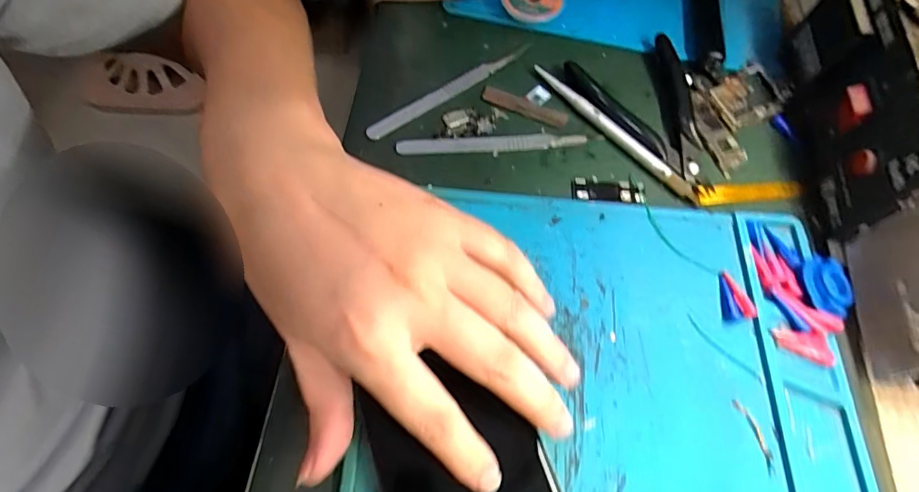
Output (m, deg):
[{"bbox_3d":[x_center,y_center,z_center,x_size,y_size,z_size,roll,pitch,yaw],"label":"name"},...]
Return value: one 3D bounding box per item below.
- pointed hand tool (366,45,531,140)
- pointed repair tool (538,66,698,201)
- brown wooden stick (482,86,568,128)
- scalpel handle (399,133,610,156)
[{"bbox_3d":[-0.004,-0.100,0.323,0.125,0.009,0.011,-35,70,-19],"label":"pointed hand tool"},{"bbox_3d":[0.097,-0.074,0.319,0.013,0.007,0.126,-36,70,-19],"label":"pointed repair tool"},{"bbox_3d":[0.042,-0.089,0.326,0.056,0.006,0.011,21,64,7],"label":"brown wooden stick"},{"bbox_3d":[0.025,-0.063,0.313,0.125,0.005,0.012,-4,64,-5],"label":"scalpel handle"}]

